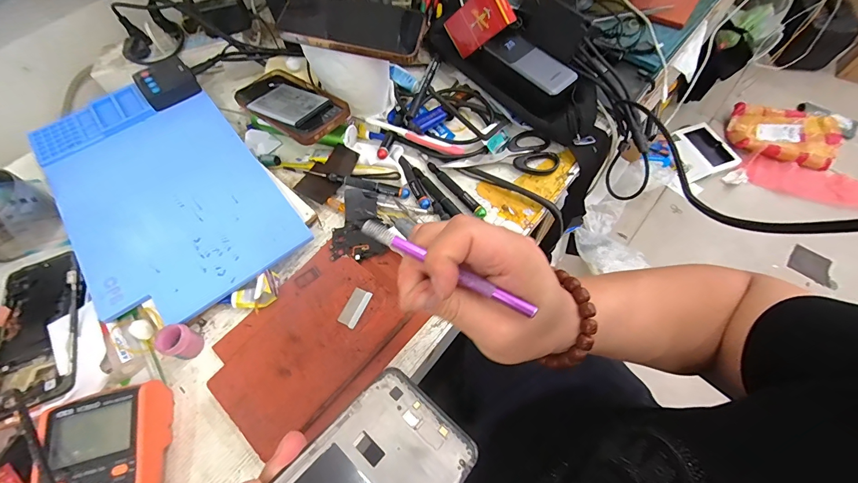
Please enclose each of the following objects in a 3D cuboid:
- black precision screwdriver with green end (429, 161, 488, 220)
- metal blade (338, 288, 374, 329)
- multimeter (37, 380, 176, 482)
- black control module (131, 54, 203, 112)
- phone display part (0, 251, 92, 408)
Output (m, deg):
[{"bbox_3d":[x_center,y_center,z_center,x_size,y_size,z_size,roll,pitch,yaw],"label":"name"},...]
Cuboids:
[{"bbox_3d":[0.034,-0.068,0.457,0.016,0.013,0.103,-36,67,-15],"label":"black precision screwdriver with green end"},{"bbox_3d":[-0.073,0.065,0.365,0.019,0.004,0.038,23,66,14],"label":"metal blade"},{"bbox_3d":[-0.265,0.213,0.296,0.086,0.051,0.173,-17,62,-5],"label":"multimeter"},{"bbox_3d":[-0.372,-0.226,0.524,0.070,0.018,0.068,-37,67,-16],"label":"black control module"},{"bbox_3d":[-0.401,0.086,0.377,0.083,0.014,0.164,-21,62,-5],"label":"phone display part"}]

